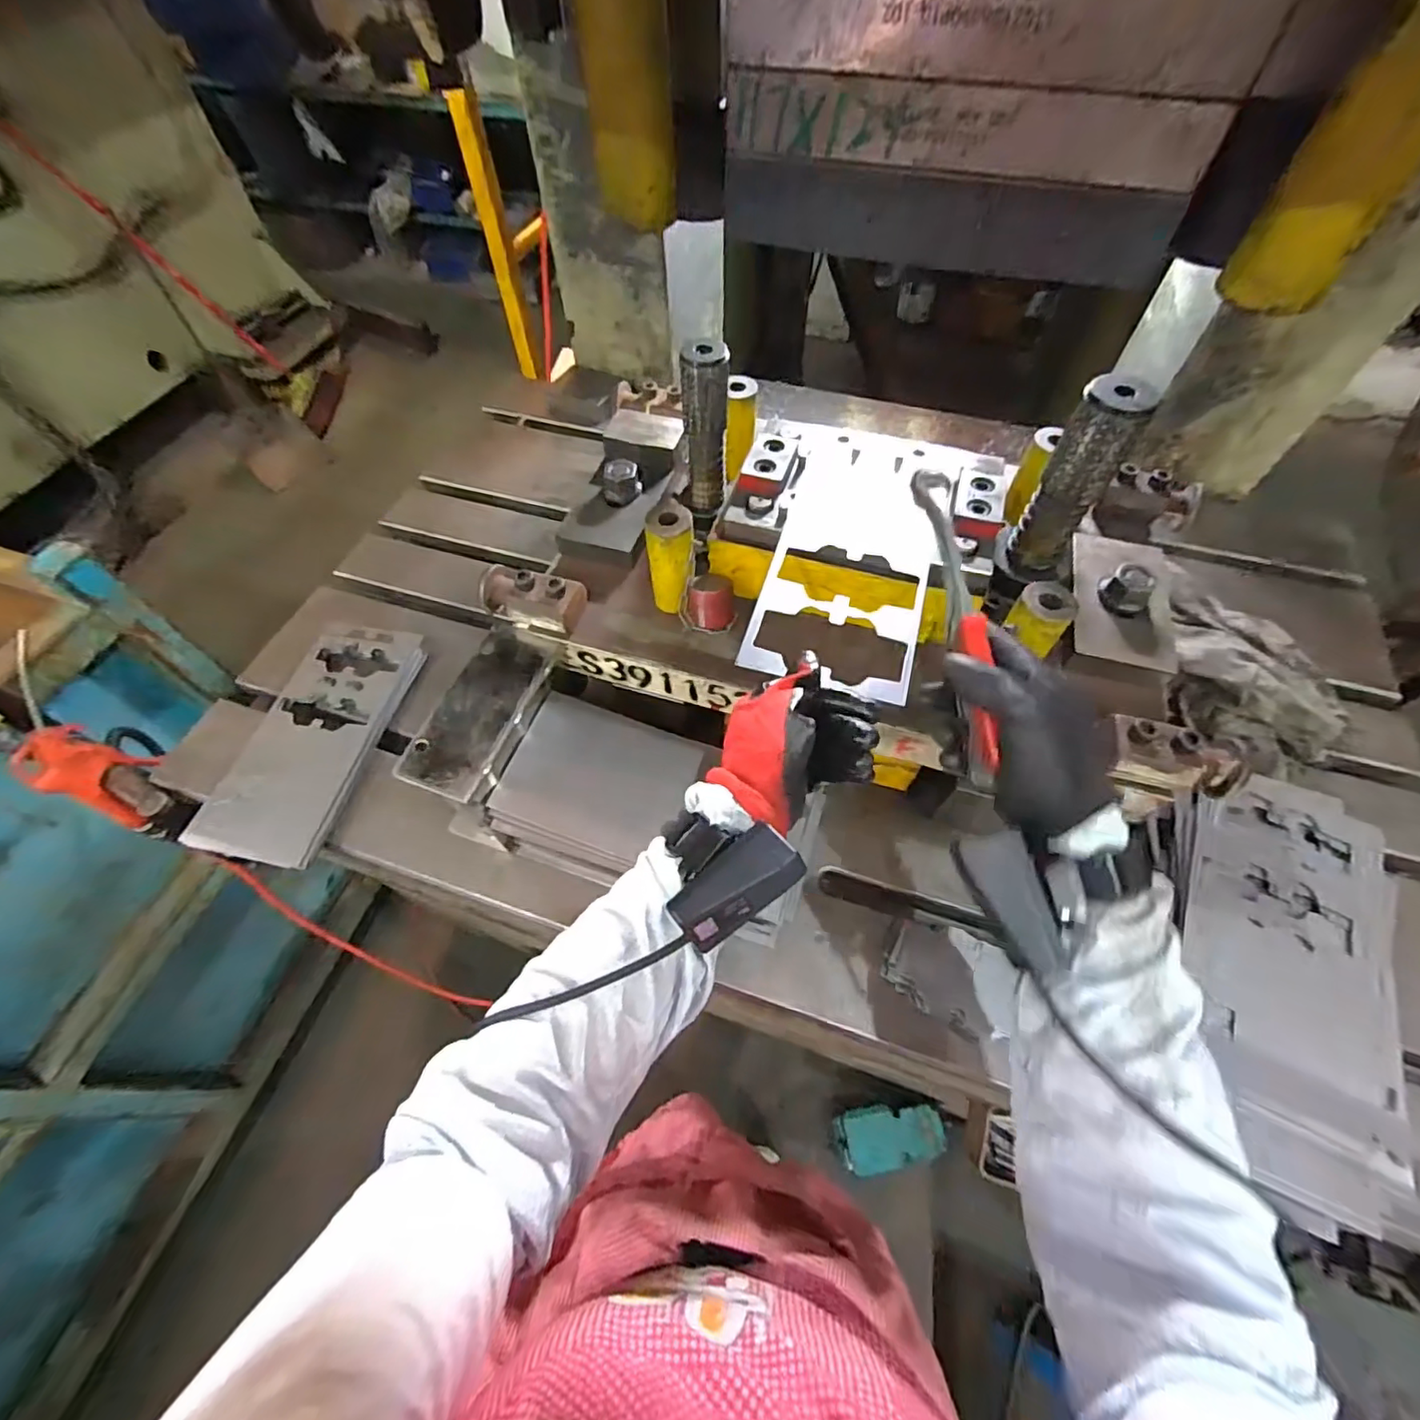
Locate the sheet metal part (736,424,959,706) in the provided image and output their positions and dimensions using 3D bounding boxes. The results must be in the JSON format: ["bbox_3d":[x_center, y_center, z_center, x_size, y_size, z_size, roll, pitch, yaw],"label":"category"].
[{"bbox_3d":[0.117,-0.136,0.487,0.128,0.009,0.291,16,59,11],"label":"sheet metal part"}]

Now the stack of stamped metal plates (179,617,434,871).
[{"bbox_3d":[-0.410,0.020,0.630,0.119,0.024,0.277,9,58,7],"label":"stack of stamped metal plates"}]

